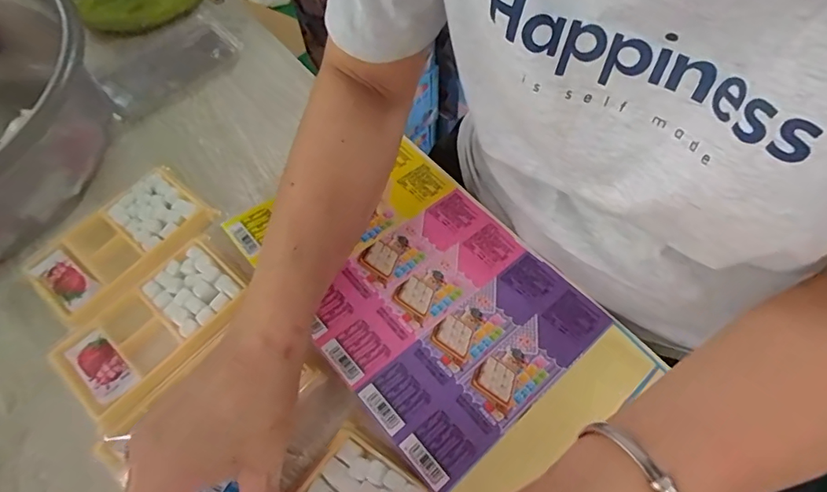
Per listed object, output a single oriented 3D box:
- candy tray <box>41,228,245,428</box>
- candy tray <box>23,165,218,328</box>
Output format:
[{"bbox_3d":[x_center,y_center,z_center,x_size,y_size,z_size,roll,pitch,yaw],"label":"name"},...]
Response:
[{"bbox_3d":[-0.189,0.056,0.348,0.074,0.017,0.129,39,70,21],"label":"candy tray"},{"bbox_3d":[-0.232,-0.004,0.379,0.081,0.012,0.130,36,69,20],"label":"candy tray"}]

